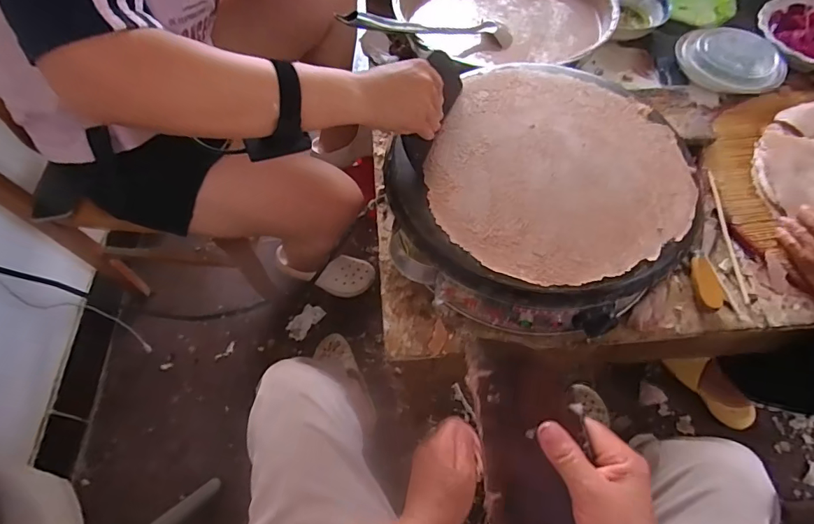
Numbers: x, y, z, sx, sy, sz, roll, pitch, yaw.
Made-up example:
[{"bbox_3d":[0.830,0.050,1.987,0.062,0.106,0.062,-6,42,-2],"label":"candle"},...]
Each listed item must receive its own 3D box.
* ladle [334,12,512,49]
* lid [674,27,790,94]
[{"bbox_3d":[0.035,-0.384,0.738,0.298,0.027,0.047,-7,60,-21],"label":"ladle"},{"bbox_3d":[0.589,-0.366,0.816,0.162,0.026,0.150,-1,61,1],"label":"lid"}]

